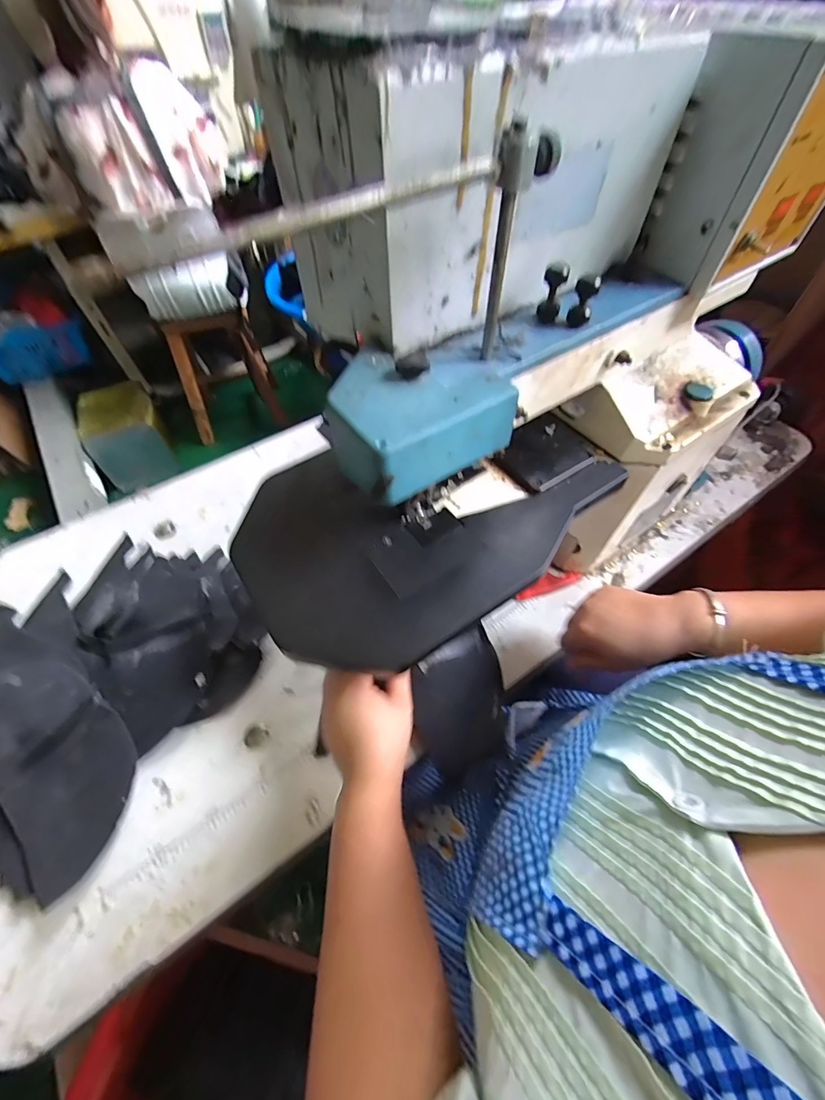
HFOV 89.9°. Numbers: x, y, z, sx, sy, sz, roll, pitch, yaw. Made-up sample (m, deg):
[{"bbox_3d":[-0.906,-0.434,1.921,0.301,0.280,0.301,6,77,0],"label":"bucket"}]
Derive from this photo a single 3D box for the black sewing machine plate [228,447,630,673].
[{"bbox_3d":[0.011,-0.036,0.370,0.320,0.023,0.208,-31,60,-18],"label":"black sewing machine plate"}]

